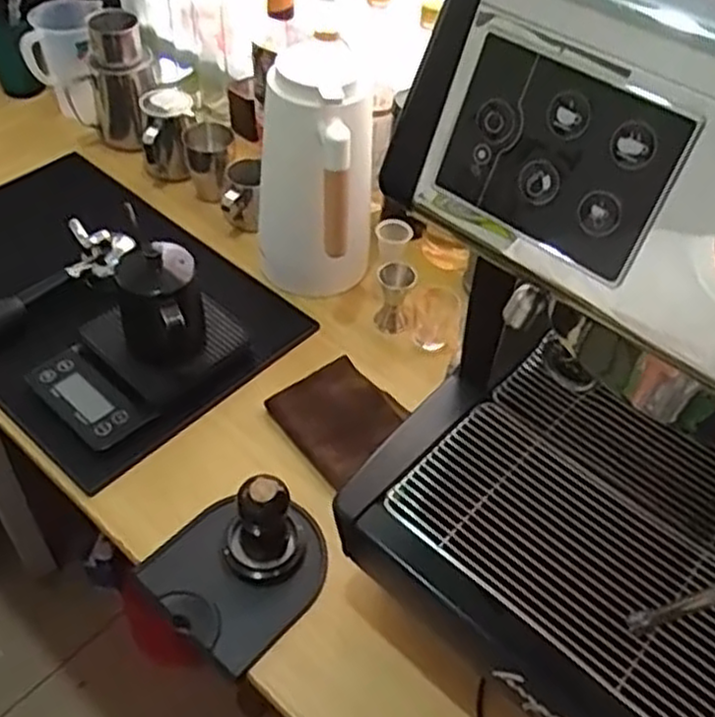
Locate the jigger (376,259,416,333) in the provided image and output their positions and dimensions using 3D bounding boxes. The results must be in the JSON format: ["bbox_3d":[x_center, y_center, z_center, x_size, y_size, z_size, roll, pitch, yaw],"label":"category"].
[{"bbox_3d":[0.040,-0.065,0.815,0.038,0.081,0.030,8,49,2],"label":"jigger"}]

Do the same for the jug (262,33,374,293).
[{"bbox_3d":[-0.039,-0.169,0.781,0.116,0.245,0.135,-4,49,-8],"label":"jug"}]

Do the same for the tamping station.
[{"bbox_3d":[-0.093,0.148,0.602,0.121,0.103,0.128,35,55,23],"label":"tamping station"}]

